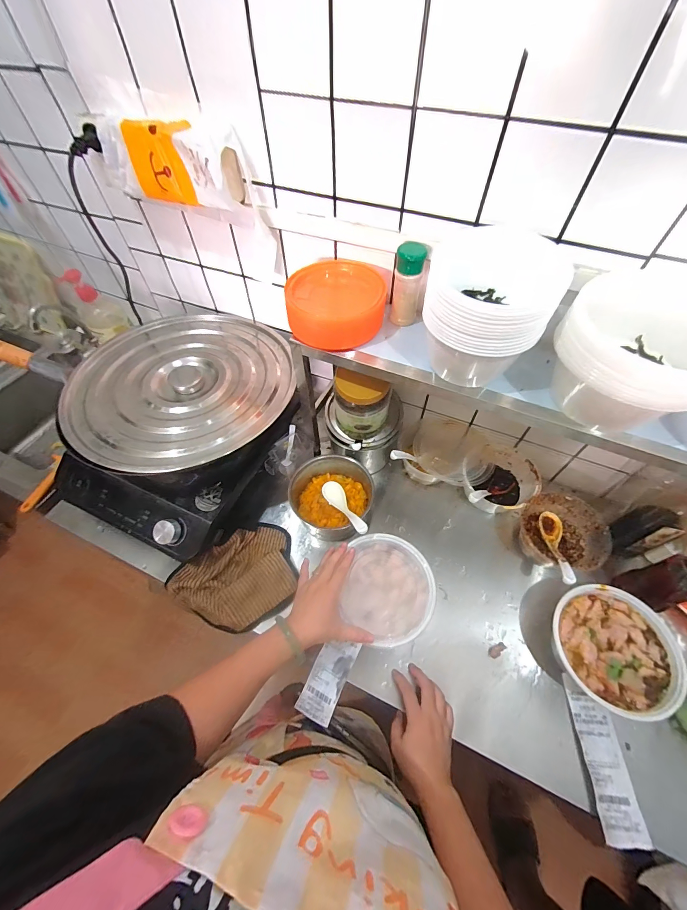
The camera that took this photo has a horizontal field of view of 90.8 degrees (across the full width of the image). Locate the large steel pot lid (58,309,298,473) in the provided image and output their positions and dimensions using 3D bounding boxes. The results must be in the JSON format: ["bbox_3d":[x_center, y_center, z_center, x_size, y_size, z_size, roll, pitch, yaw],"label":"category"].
[{"bbox_3d":[-0.305,-0.141,0.647,0.403,0.056,0.419,0,56,0],"label":"large steel pot lid"}]

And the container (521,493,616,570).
[{"bbox_3d":[0.403,0.149,0.634,0.133,0.075,0.143,-9,56,-5],"label":"container"}]

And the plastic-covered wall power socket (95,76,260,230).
[{"bbox_3d":[-0.269,-0.461,0.530,0.282,0.112,0.065,26,60,17],"label":"plastic-covered wall power socket"}]

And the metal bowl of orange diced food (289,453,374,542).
[{"bbox_3d":[-0.019,0.084,0.667,0.146,0.095,0.156,0,56,0],"label":"metal bowl of orange diced food"}]

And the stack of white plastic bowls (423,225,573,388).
[{"bbox_3d":[0.185,-0.192,0.452,0.148,0.140,0.153,25,60,16],"label":"stack of white plastic bowls"}]

